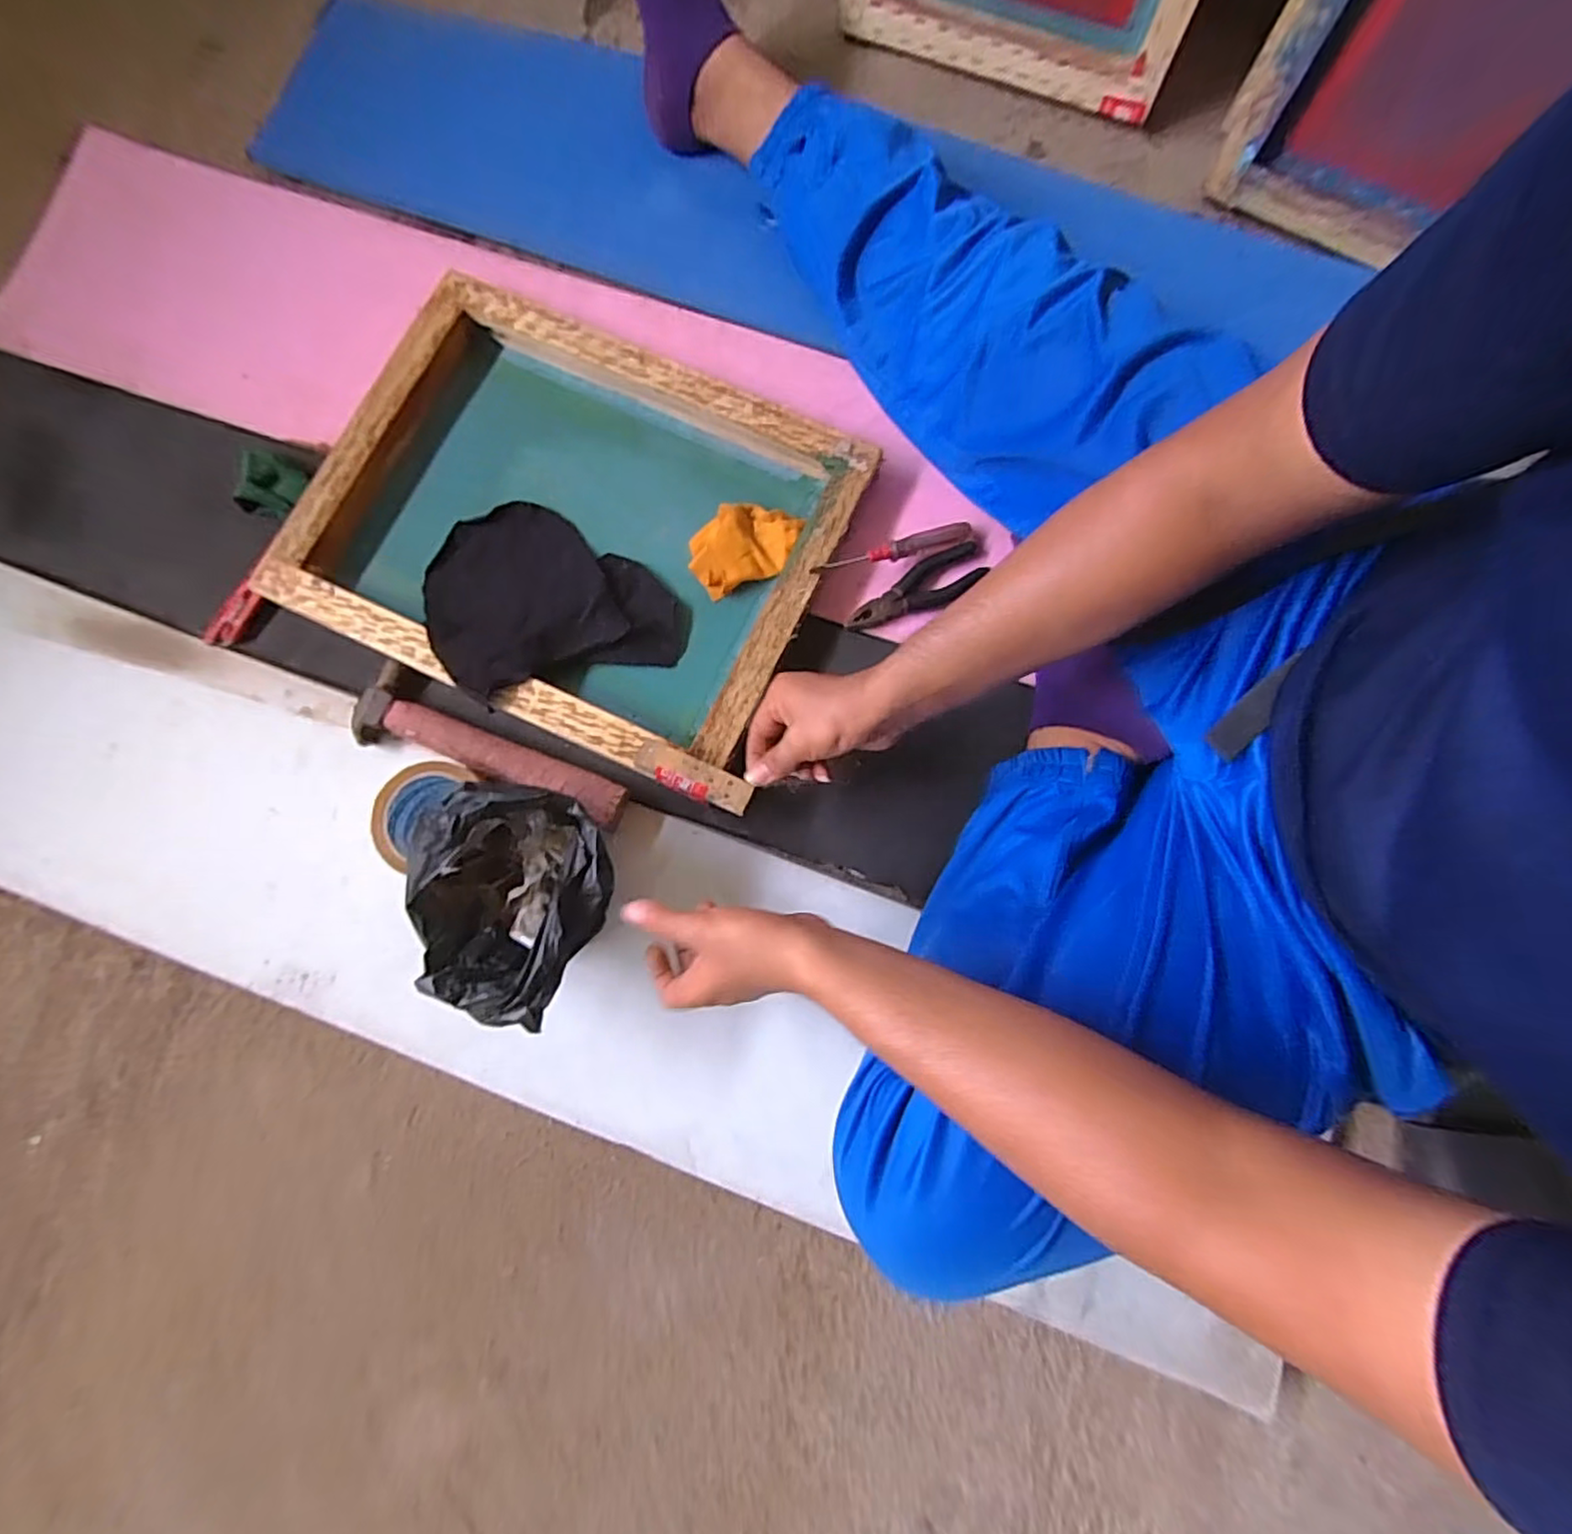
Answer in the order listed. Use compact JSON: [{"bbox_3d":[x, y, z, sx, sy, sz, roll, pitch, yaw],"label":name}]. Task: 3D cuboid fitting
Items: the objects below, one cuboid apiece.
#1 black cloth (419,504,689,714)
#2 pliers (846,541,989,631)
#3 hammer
[{"bbox_3d":[-0.223,-0.167,0.642,0.218,0.031,0.189,-19,80,-3],"label":"black cloth"},{"bbox_3d":[0.125,-0.165,0.643,0.138,0.025,0.045,-31,78,-9],"label":"pliers"},{"bbox_3d":[-0.267,-0.011,0.610,0.253,0.031,0.067,24,81,5],"label":"hammer"}]

